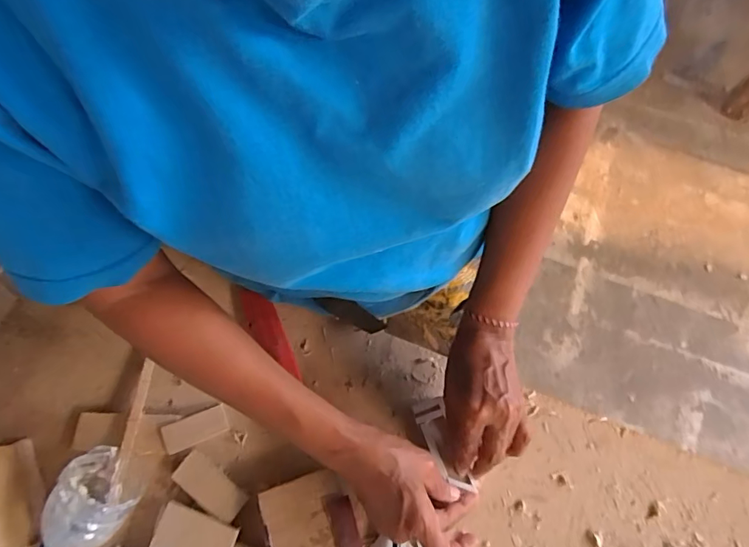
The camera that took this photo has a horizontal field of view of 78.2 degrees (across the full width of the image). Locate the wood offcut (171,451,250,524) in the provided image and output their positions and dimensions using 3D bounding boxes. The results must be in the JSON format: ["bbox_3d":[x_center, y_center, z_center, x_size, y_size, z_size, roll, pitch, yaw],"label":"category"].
[{"bbox_3d":[-0.151,0.194,0.421,0.070,0.009,0.031,35,75,12],"label":"wood offcut"}]

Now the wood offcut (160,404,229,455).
[{"bbox_3d":[-0.171,0.149,0.441,0.057,0.004,0.027,-17,83,-23],"label":"wood offcut"}]

